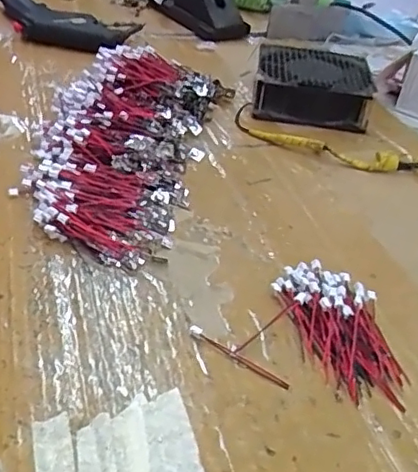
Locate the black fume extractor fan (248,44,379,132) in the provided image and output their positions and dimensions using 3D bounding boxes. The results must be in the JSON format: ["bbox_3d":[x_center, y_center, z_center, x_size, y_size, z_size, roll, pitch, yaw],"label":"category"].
[{"bbox_3d":[0.107,-0.156,0.619,0.119,0.041,0.119,9,36,3],"label":"black fume extractor fan"}]

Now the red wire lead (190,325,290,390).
[{"bbox_3d":[0.016,0.067,0.330,0.065,0.004,0.006,28,41,26],"label":"red wire lead"}]

